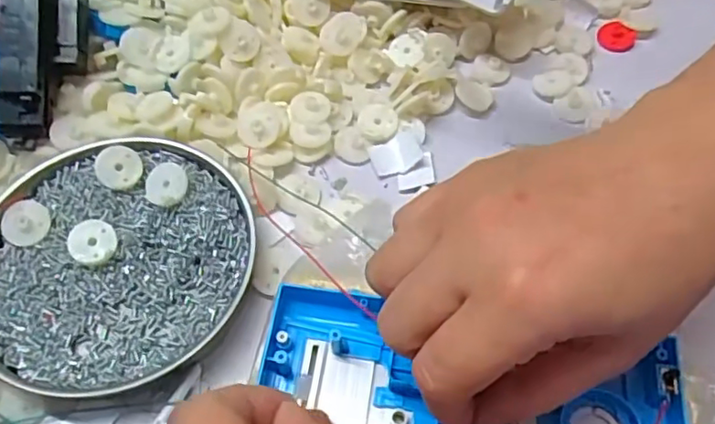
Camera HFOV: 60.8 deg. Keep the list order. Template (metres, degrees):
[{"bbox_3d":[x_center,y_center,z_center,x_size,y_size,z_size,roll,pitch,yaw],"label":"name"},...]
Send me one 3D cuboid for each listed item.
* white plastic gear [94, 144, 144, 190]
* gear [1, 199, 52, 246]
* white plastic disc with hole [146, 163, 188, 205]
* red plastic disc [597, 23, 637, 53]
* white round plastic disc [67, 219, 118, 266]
[{"bbox_3d":[-0.126,-0.025,0.320,0.023,0.006,0.024,0,58,0],"label":"white plastic gear"},{"bbox_3d":[-0.167,0.005,0.308,0.020,0.009,0.023,33,64,19],"label":"gear"},{"bbox_3d":[-0.100,-0.014,0.317,0.022,0.007,0.022,0,58,0],"label":"white plastic disc with hole"},{"bbox_3d":[0.166,-0.111,0.392,0.023,0.006,0.019,24,91,14],"label":"red plastic disc"},{"bbox_3d":[-0.134,0.015,0.306,0.023,0.006,0.023,0,58,0],"label":"white round plastic disc"}]

